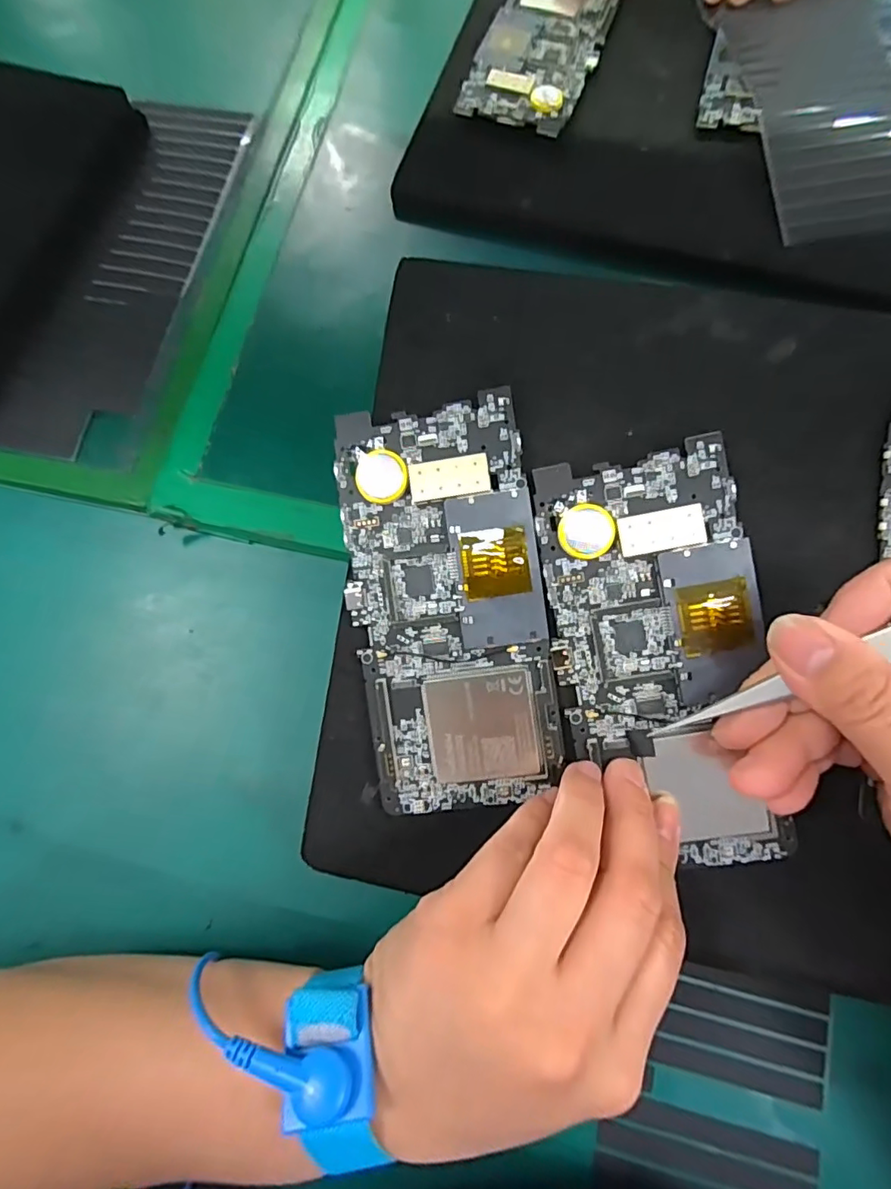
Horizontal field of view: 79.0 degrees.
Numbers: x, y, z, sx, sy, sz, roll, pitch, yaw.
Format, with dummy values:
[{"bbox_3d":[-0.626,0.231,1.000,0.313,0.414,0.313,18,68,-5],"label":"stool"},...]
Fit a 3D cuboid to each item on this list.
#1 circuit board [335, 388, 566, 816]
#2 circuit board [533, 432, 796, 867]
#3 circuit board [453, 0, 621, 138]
[{"bbox_3d":[0.001,0.005,0.208,0.073,0.005,0.151,-8,91,7],"label":"circuit board"},{"bbox_3d":[0.080,0.025,0.204,0.071,0.010,0.152,-9,91,9],"label":"circuit board"},{"bbox_3d":[0.064,-0.355,0.351,0.071,0.009,0.143,19,76,6],"label":"circuit board"}]

